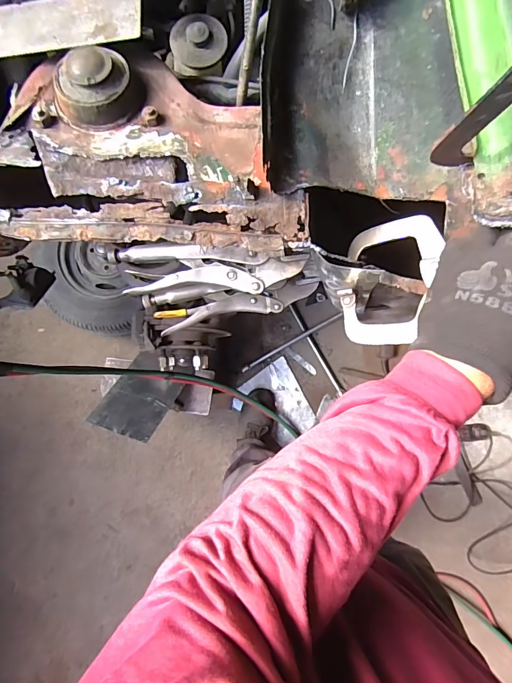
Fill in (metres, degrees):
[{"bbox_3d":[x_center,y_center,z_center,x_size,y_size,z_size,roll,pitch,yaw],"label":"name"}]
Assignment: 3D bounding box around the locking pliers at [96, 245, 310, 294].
[{"bbox_3d":[-0.059,-0.077,0.414,0.215,0.028,0.049,2,84,5],"label":"locking pliers"}]

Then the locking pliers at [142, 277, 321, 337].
[{"bbox_3d":[-0.028,-0.052,0.484,0.211,0.028,0.051,-13,83,3],"label":"locking pliers"}]

